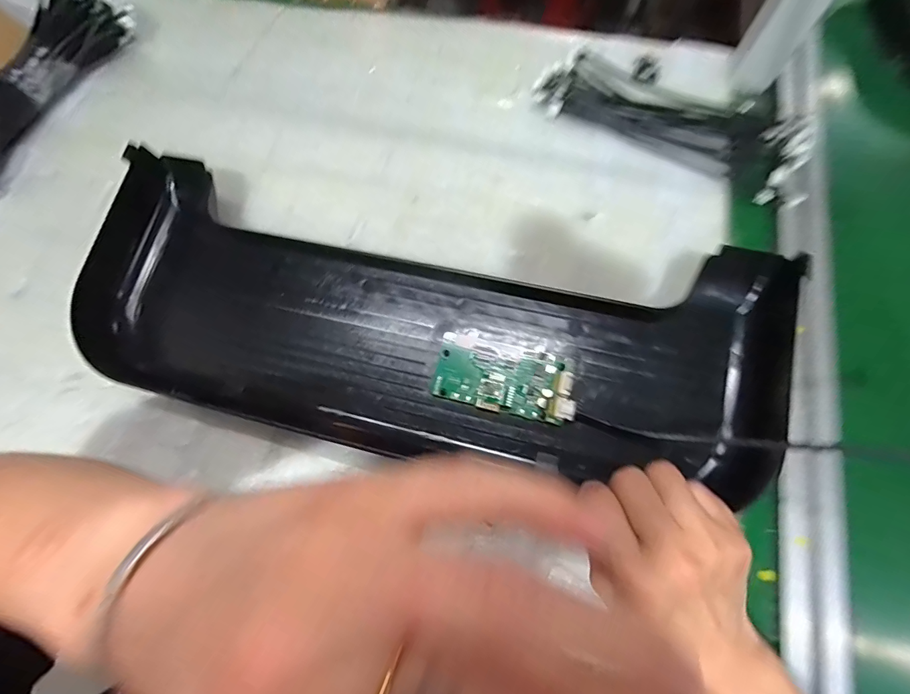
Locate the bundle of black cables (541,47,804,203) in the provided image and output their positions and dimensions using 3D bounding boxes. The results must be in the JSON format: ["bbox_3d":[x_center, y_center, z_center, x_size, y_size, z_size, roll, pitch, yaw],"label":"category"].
[{"bbox_3d":[0.218,-0.225,0.422,0.258,0.026,0.097,31,73,11],"label":"bundle of black cables"}]

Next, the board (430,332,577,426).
[{"bbox_3d":[0.035,0.022,0.305,0.096,0.021,0.047,14,66,6],"label":"board"}]

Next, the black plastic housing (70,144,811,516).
[{"bbox_3d":[-0.034,-0.016,0.313,0.490,0.064,0.174,10,65,9],"label":"black plastic housing"}]

